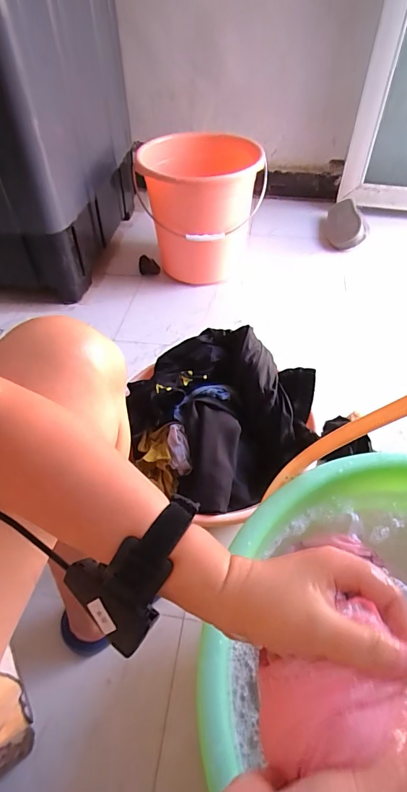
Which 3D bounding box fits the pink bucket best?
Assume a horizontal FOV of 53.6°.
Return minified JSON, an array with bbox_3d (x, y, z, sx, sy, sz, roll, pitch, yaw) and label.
[{"bbox_3d":[-0.012,-0.513,1.143,0.301,0.317,0.299,-4,49,-3],"label":"pink bucket"}]

